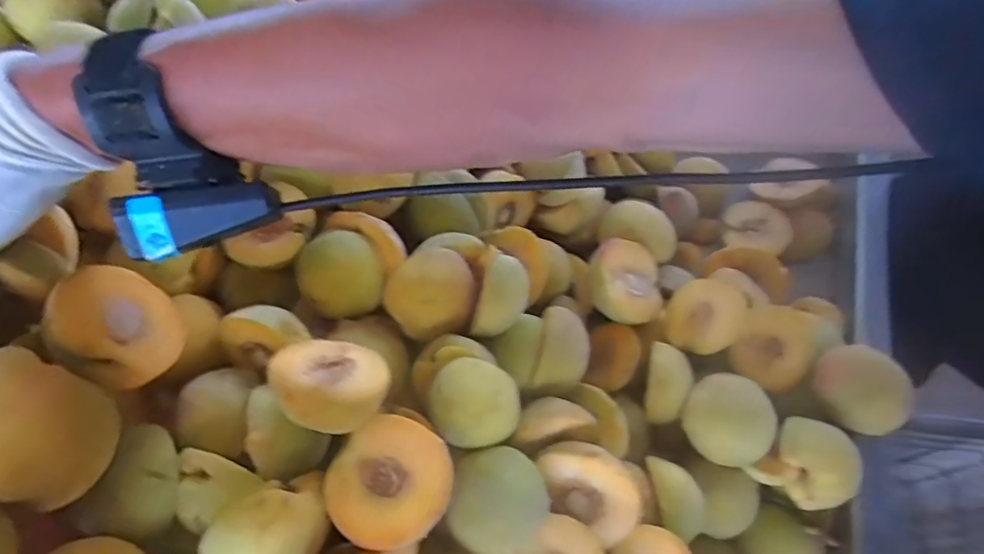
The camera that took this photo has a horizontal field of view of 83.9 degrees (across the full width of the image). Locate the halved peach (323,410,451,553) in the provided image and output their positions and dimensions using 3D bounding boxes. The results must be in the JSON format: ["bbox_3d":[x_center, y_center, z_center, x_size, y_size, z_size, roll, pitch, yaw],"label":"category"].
[{"bbox_3d":[-0.050,0.108,0.285,0.057,0.033,0.061,-1,61,3],"label":"halved peach"}]

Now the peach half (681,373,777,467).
[{"bbox_3d":[0.155,0.091,0.363,0.053,0.032,0.054,9,62,9],"label":"peach half"}]

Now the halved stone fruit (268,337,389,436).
[{"bbox_3d":[-0.085,0.056,0.288,0.059,0.022,0.057,16,23,6],"label":"halved stone fruit"}]

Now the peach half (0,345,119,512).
[{"bbox_3d":[-0.194,0.065,0.232,0.061,0.033,0.052,38,78,-8],"label":"peach half"}]

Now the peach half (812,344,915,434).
[{"bbox_3d":[0.255,0.076,0.378,0.054,0.024,0.059,-1,61,3],"label":"peach half"}]

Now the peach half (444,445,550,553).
[{"bbox_3d":[0.004,0.125,0.305,0.051,0.027,0.055,9,62,8],"label":"peach half"}]

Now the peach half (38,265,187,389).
[{"bbox_3d":[-0.197,0.031,0.280,0.031,0.059,0.064,-35,44,22],"label":"peach half"}]

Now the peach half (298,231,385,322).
[{"bbox_3d":[-0.093,-0.003,0.346,0.053,0.028,0.053,26,89,-18],"label":"peach half"}]

